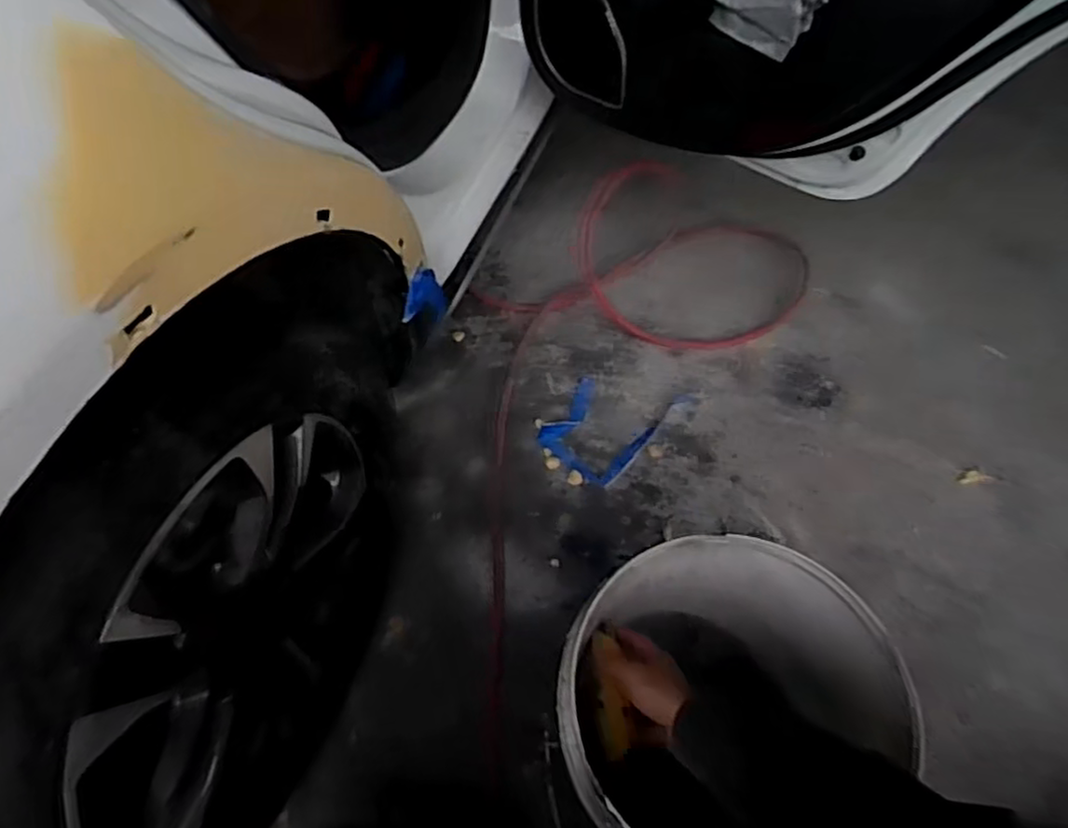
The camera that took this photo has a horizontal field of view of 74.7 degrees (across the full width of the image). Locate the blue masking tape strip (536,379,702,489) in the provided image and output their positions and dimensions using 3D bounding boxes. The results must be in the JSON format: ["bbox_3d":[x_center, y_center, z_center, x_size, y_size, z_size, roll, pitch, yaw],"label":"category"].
[{"bbox_3d":[0.128,0.004,1.213,0.177,0.024,0.256,40,63,21],"label":"blue masking tape strip"}]

